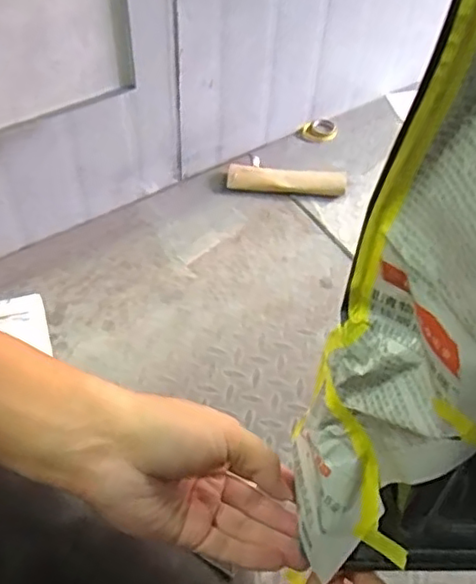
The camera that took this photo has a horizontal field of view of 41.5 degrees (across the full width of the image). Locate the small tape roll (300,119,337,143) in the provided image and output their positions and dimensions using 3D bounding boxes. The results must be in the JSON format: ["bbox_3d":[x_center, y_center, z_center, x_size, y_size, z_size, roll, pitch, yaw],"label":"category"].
[{"bbox_3d":[0.141,-0.281,1.100,0.060,0.016,0.053,14,53,8],"label":"small tape roll"}]

